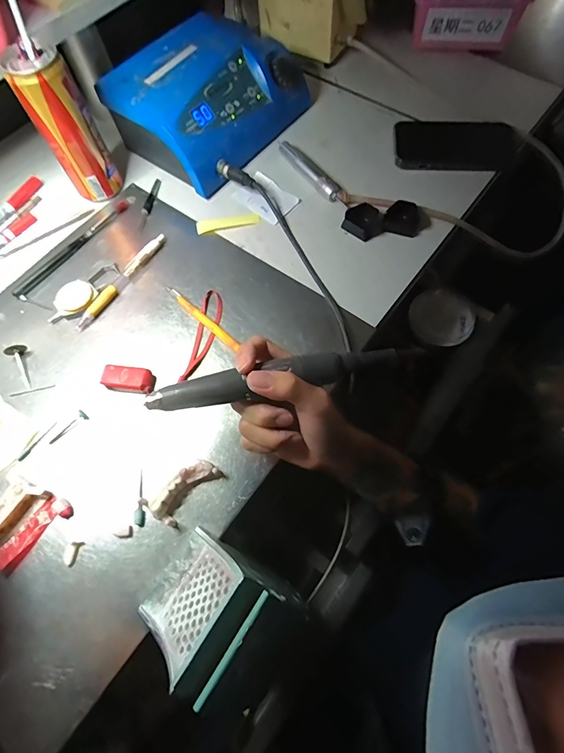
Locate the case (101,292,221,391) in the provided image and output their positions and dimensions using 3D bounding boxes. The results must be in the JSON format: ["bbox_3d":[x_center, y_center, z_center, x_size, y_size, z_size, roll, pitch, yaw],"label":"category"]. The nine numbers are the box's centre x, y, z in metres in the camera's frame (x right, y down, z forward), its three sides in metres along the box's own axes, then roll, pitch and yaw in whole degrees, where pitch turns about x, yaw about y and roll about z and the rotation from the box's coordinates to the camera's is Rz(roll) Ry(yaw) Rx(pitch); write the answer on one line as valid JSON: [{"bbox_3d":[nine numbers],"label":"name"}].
[{"bbox_3d":[-0.104,-0.028,0.374,0.055,0.018,0.144,40,72,16],"label":"case"}]

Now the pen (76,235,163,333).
[{"bbox_3d":[-0.178,-0.108,0.418,0.016,0.012,0.141,29,70,13],"label":"pen"}]

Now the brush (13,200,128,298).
[{"bbox_3d":[-0.243,-0.152,0.438,0.016,0.006,0.166,33,70,14],"label":"brush"}]

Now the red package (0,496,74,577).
[{"bbox_3d":[-0.205,0.127,0.309,0.026,0.011,0.065,37,71,15],"label":"red package"}]

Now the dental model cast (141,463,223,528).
[{"bbox_3d":[-0.082,0.098,0.319,0.066,0.020,0.031,-33,70,-13],"label":"dental model cast"}]

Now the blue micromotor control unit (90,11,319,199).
[{"bbox_3d":[-0.093,-0.350,0.479,0.165,0.081,0.226,33,70,14],"label":"blue micromotor control unit"}]

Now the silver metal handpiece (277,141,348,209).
[{"bbox_3d":[0.038,-0.252,0.468,0.021,0.016,0.132,-34,70,-13],"label":"silver metal handpiece"}]

